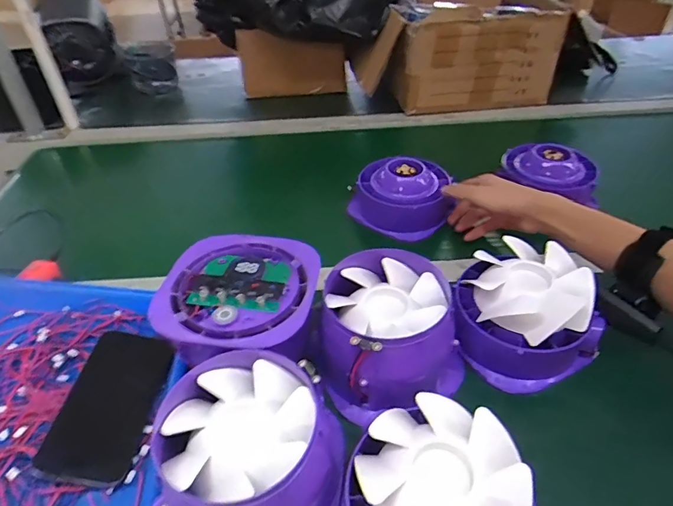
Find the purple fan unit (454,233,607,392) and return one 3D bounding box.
[{"bbox_3d":[0.182,0.056,0.454,0.119,0.083,0.119,-1,40,1],"label":"purple fan unit"}]

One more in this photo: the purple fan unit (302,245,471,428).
[{"bbox_3d":[0.046,0.072,0.437,0.136,0.093,0.126,-25,45,-25],"label":"purple fan unit"}]

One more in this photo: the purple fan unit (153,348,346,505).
[{"bbox_3d":[-0.062,0.153,0.345,0.122,0.096,0.123,-1,40,1],"label":"purple fan unit"}]

